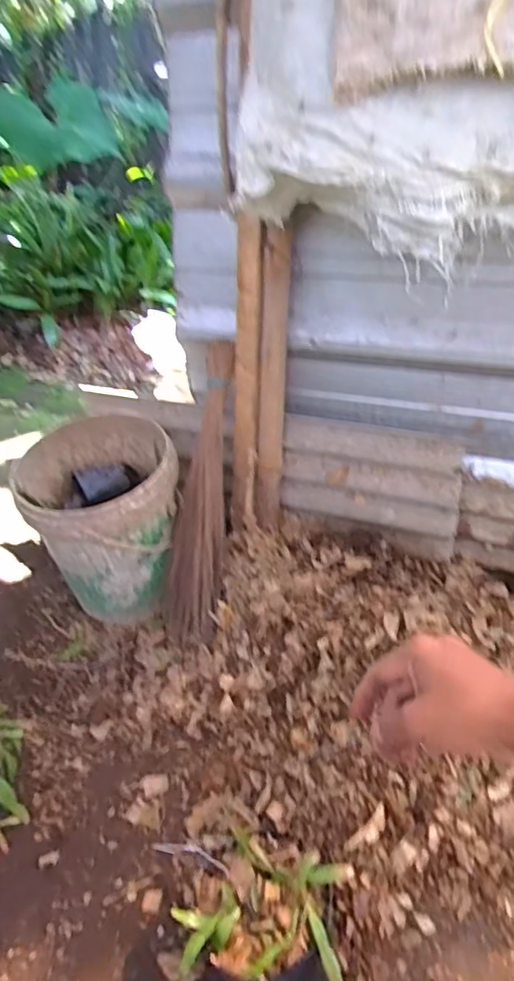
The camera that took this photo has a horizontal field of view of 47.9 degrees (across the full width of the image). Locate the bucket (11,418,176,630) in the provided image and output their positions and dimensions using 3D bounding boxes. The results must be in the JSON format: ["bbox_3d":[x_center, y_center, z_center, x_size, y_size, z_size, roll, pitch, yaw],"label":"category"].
[{"bbox_3d":[-0.310,0.068,1.162,0.275,0.331,0.289,1,31,-1],"label":"bucket"}]

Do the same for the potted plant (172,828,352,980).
[{"bbox_3d":[0.007,0.505,0.659,0.175,0.144,0.142,8,32,11],"label":"potted plant"}]

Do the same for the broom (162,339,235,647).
[{"bbox_3d":[-0.100,0.007,1.125,0.124,0.572,0.113,7,1,10],"label":"broom"}]

